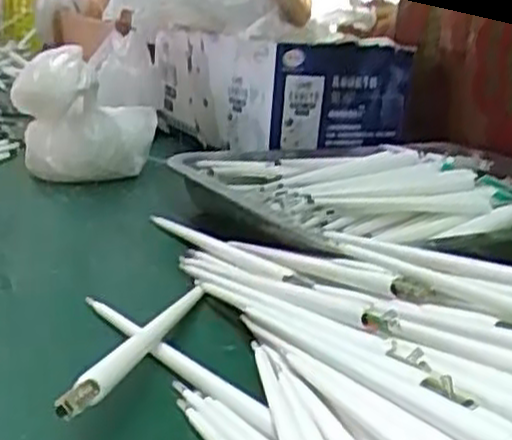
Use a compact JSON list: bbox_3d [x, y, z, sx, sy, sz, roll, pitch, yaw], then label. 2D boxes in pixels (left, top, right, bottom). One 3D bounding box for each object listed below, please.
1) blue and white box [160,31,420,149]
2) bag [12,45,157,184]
[{"bbox_3d":[0.012,-0.151,0.866,0.167,0.105,0.272,-6,20,-32],"label":"blue and white box"},{"bbox_3d":[-0.148,-0.097,0.702,0.123,0.096,0.101,1,17,-13],"label":"bag"}]

